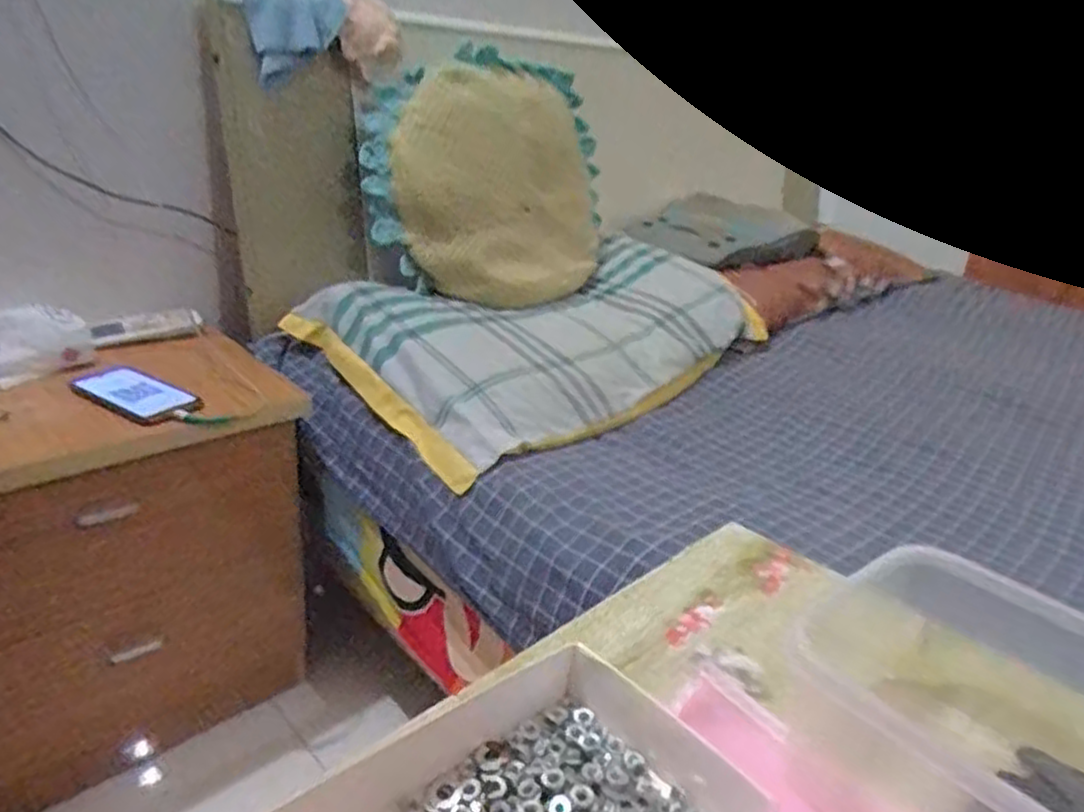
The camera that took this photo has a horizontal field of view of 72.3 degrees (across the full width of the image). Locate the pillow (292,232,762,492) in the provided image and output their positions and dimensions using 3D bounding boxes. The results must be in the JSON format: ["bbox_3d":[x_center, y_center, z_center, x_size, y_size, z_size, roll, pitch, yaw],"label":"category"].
[{"bbox_3d":[0.037,-0.109,1.139,0.710,0.122,0.401,-18,32,-39],"label":"pillow"}]

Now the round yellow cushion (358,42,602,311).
[{"bbox_3d":[-0.091,-0.396,1.280,0.433,0.171,0.561,7,65,-12],"label":"round yellow cushion"}]

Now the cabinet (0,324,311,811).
[{"bbox_3d":[-0.543,0.160,0.902,0.449,0.363,0.365,-16,31,-37],"label":"cabinet"}]

